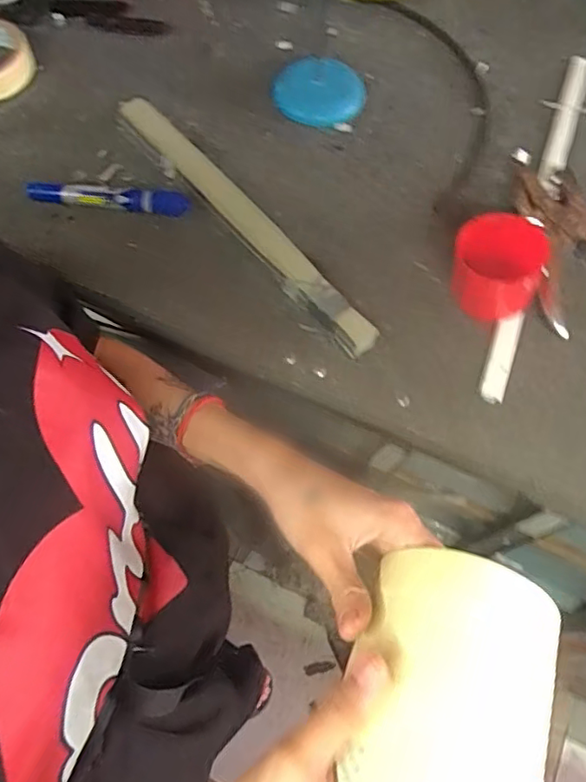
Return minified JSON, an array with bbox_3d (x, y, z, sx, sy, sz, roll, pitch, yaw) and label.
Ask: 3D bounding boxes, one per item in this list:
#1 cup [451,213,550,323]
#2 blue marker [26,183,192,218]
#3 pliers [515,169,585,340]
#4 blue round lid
[{"bbox_3d":[0.157,-0.093,0.454,0.069,0.054,0.067,0,64,0],"label":"cup"},{"bbox_3d":[-0.155,-0.164,0.493,0.132,0.019,0.021,5,64,2],"label":"blue marker"},{"bbox_3d":[0.244,-0.122,0.494,0.101,0.023,0.153,-4,64,-3],"label":"pliers"},{"bbox_3d":[0.025,-0.287,0.559,0.086,0.017,0.075,8,65,3],"label":"blue round lid"}]

